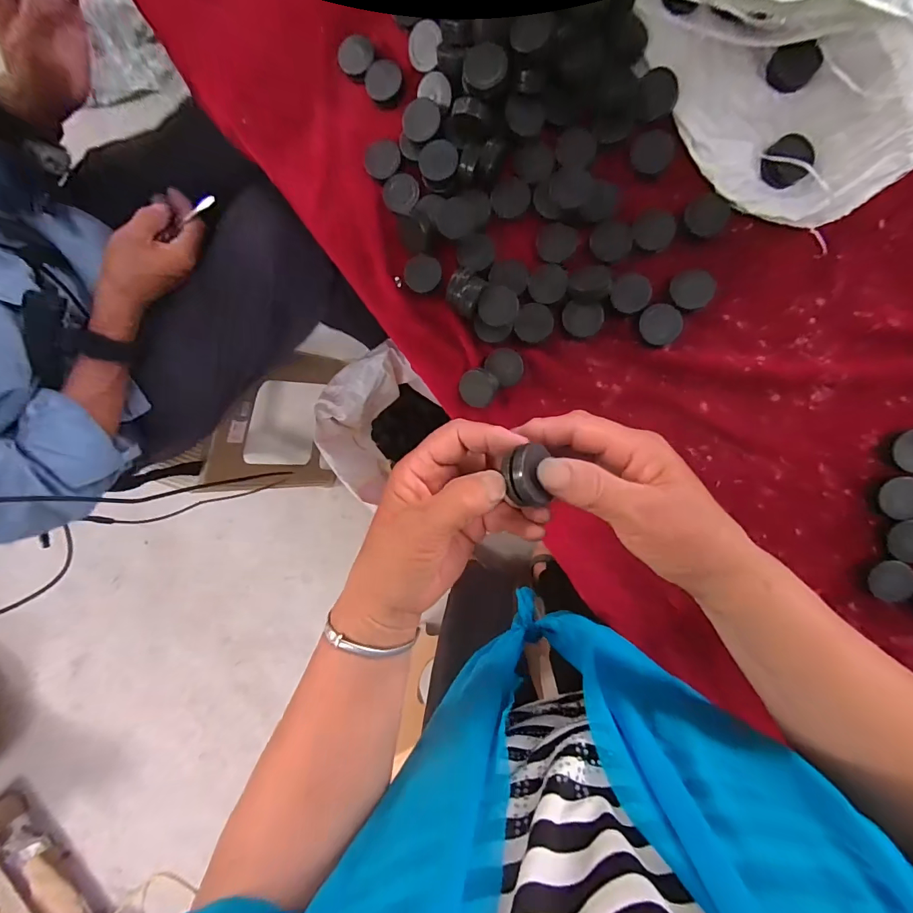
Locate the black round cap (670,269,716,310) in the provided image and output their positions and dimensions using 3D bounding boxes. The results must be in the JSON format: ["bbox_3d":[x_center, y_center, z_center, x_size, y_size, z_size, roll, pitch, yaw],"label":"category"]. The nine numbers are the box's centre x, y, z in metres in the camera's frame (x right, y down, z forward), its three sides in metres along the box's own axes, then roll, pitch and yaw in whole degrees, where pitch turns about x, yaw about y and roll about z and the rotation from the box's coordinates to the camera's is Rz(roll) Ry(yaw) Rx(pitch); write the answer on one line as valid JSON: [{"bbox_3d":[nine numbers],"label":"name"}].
[{"bbox_3d":[0.192,-0.136,0.350,0.033,0.004,0.030,0,93,9],"label":"black round cap"}]

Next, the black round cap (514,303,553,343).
[{"bbox_3d":[0.066,-0.114,0.367,0.031,0.006,0.031,0,93,9],"label":"black round cap"}]

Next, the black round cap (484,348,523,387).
[{"bbox_3d":[0.043,-0.079,0.377,0.028,0.007,0.033,-40,87,9],"label":"black round cap"}]

